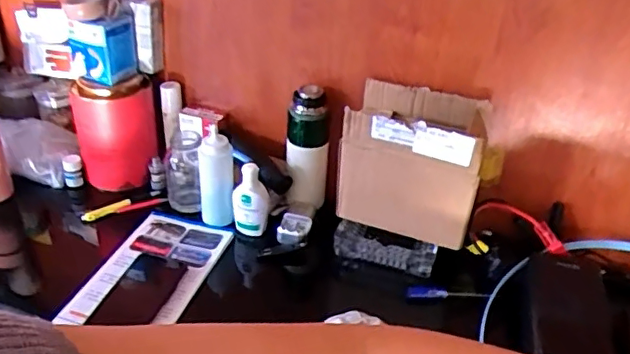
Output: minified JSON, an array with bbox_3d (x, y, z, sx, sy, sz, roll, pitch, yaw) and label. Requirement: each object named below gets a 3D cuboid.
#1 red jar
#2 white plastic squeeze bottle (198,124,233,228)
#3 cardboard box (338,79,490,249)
[{"bbox_3d":[-0.340,-0.072,1.000,0.132,0.170,0.114,-9,34,-20],"label":"red jar"},{"bbox_3d":[-0.159,0.008,0.933,0.052,0.170,0.044,-4,33,-13],"label":"white plastic squeeze bottle"},{"bbox_3d":[0.138,-0.020,0.828,0.185,0.180,0.123,14,33,15],"label":"cardboard box"}]

